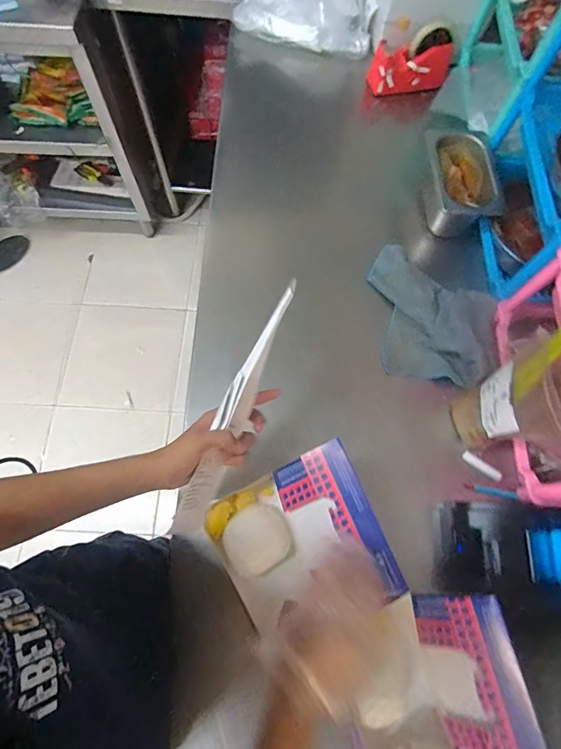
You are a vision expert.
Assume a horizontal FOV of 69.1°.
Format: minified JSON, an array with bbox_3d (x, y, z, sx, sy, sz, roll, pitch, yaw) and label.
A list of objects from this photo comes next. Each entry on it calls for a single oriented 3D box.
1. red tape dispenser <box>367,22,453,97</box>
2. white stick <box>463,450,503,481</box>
[{"bbox_3d":[0.266,-0.638,0.830,0.168,0.094,0.059,-6,70,-5],"label":"red tape dispenser"},{"bbox_3d":[0.295,0.134,0.596,0.057,0.011,0.016,35,72,10],"label":"white stick"}]

